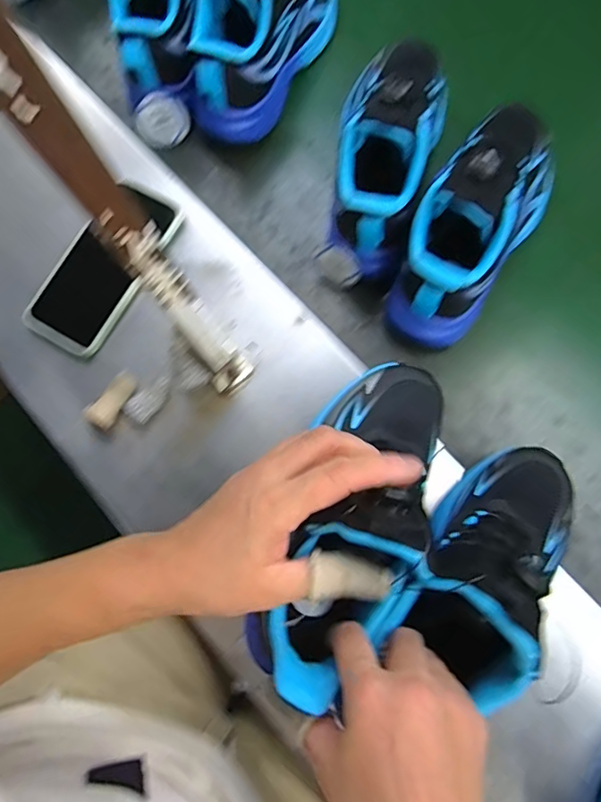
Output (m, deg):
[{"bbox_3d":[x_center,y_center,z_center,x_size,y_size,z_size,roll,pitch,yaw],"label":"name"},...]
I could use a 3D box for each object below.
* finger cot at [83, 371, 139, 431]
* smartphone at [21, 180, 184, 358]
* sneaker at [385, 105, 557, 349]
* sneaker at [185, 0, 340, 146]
[{"bbox_3d":[-0.160,0.000,0.445,0.022,0.021,0.052,34,78,11],"label":"finger cot"},{"bbox_3d":[-0.181,-0.123,0.471,0.078,0.012,0.164,30,83,12],"label":"smartphone"},{"bbox_3d":[0.149,-0.150,0.428,0.081,0.121,0.216,29,77,10],"label":"sneaker"},{"bbox_3d":[-0.036,-0.358,0.493,0.083,0.121,0.219,29,77,9],"label":"sneaker"}]

